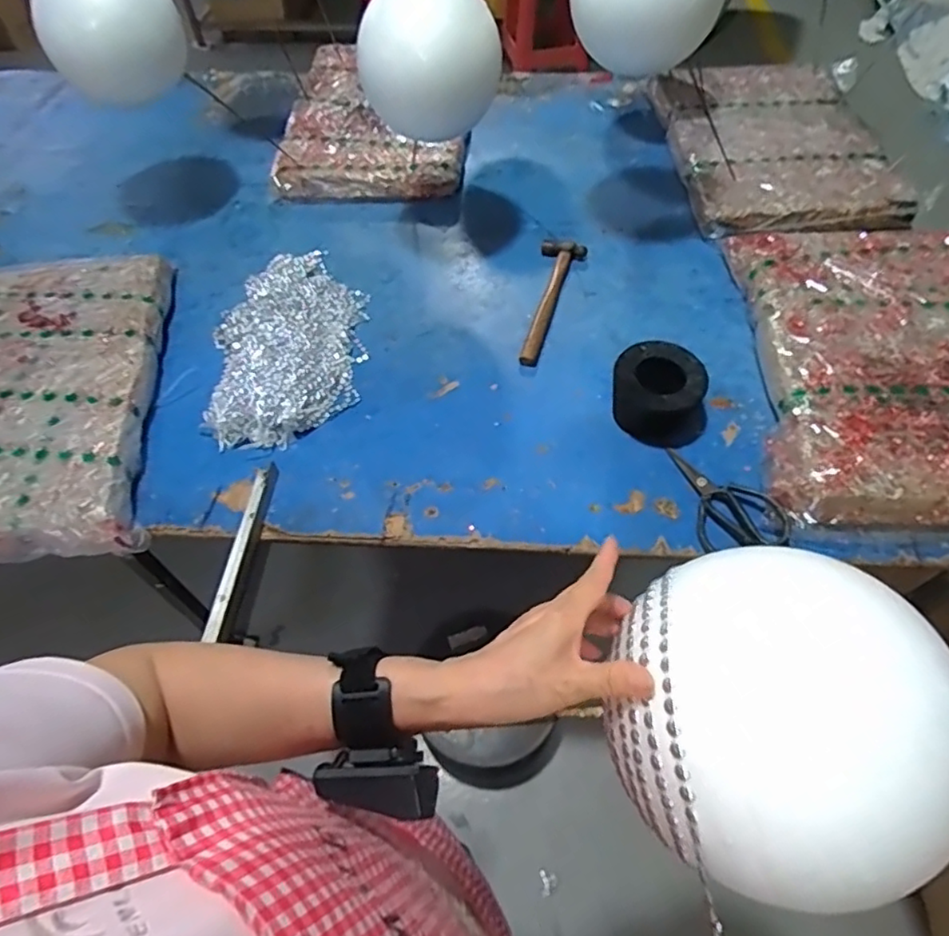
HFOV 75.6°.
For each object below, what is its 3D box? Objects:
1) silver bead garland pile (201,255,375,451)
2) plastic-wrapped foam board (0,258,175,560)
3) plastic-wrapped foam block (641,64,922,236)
[{"bbox_3d":[-0.280,-0.199,0.922,0.214,0.033,0.392,-5,55,-1],"label":"silver bead garland pile"},{"bbox_3d":[-0.644,-0.104,0.854,0.374,0.043,0.539,-10,55,-4],"label":"plastic-wrapped foam board"},{"bbox_3d":[0.553,-0.616,1.144,0.351,0.075,0.562,-1,55,2],"label":"plastic-wrapped foam block"}]

